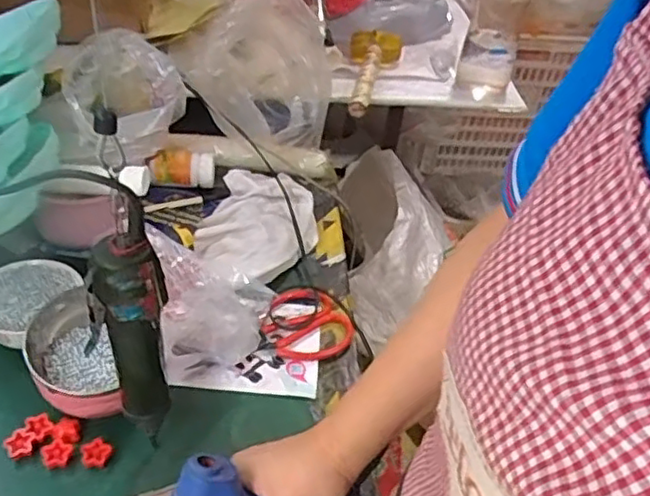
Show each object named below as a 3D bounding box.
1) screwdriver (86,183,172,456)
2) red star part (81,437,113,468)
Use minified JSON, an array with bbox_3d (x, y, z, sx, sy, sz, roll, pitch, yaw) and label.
[{"bbox_3d":[-0.154,0.062,0.512,0.051,0.237,0.033,-4,39,-12],"label":"screwdriver"},{"bbox_3d":[-0.210,0.190,0.606,0.026,0.018,0.024,-10,41,-20],"label":"red star part"}]

